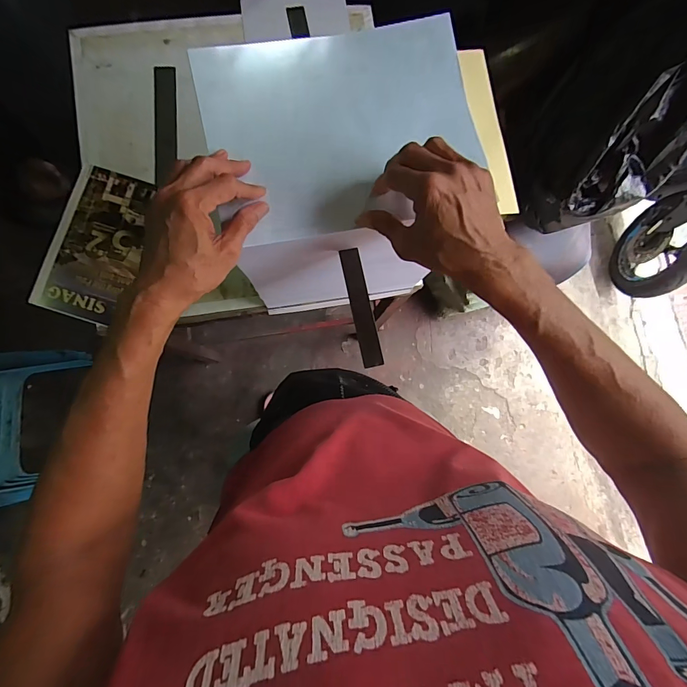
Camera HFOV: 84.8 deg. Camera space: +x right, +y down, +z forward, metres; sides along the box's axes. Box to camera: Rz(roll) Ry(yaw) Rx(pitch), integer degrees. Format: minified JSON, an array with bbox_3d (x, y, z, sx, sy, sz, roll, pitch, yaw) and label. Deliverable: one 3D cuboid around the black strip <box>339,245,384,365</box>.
[{"bbox_3d":[0.020,-0.041,0.420,0.022,0.005,0.134,-12,85,-5],"label":"black strip"}]

